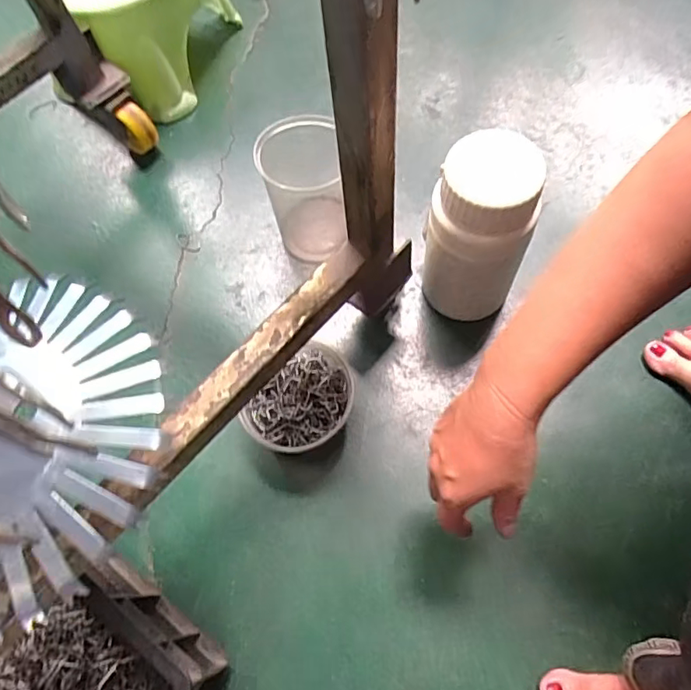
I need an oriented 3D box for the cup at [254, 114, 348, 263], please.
[{"bbox_3d":[-0.046,-0.172,0.615,0.086,0.147,0.087,-1,66,2],"label":"cup"}]

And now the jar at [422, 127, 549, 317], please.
[{"bbox_3d":[0.129,-0.109,0.535,0.090,0.193,0.083,-1,66,2],"label":"jar"}]

